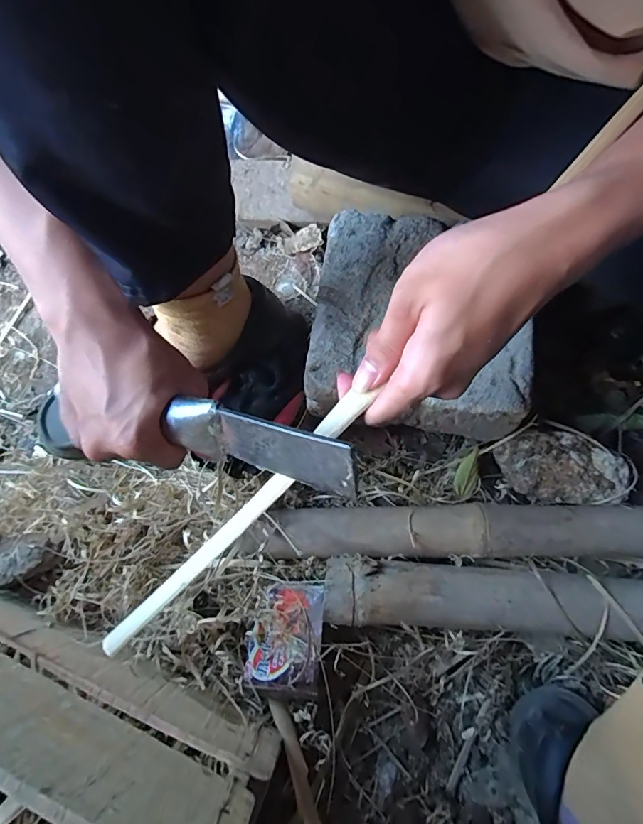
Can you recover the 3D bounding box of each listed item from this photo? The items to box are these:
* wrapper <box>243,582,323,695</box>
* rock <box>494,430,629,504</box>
[{"bbox_3d":[-0.033,0.195,0.386,0.062,0.013,0.084,4,75,2],"label":"wrapper"},{"bbox_3d":[0.226,0.052,0.420,0.101,0.056,0.061,13,76,4],"label":"rock"}]

